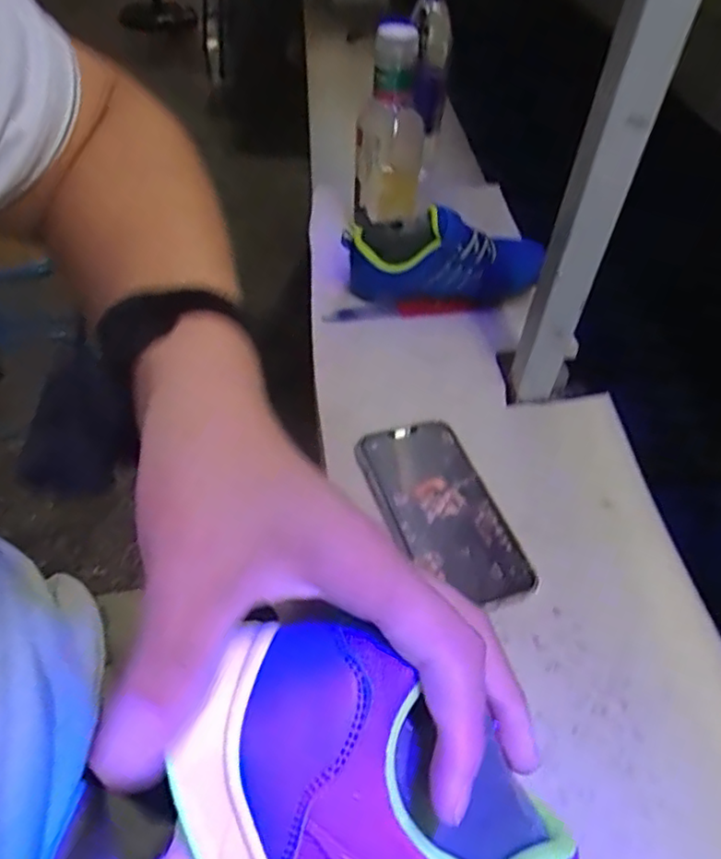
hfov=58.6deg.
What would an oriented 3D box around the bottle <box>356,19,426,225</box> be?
[{"bbox_3d":[0.034,-0.316,0.690,0.071,0.196,0.067,8,48,0],"label":"bottle"}]

